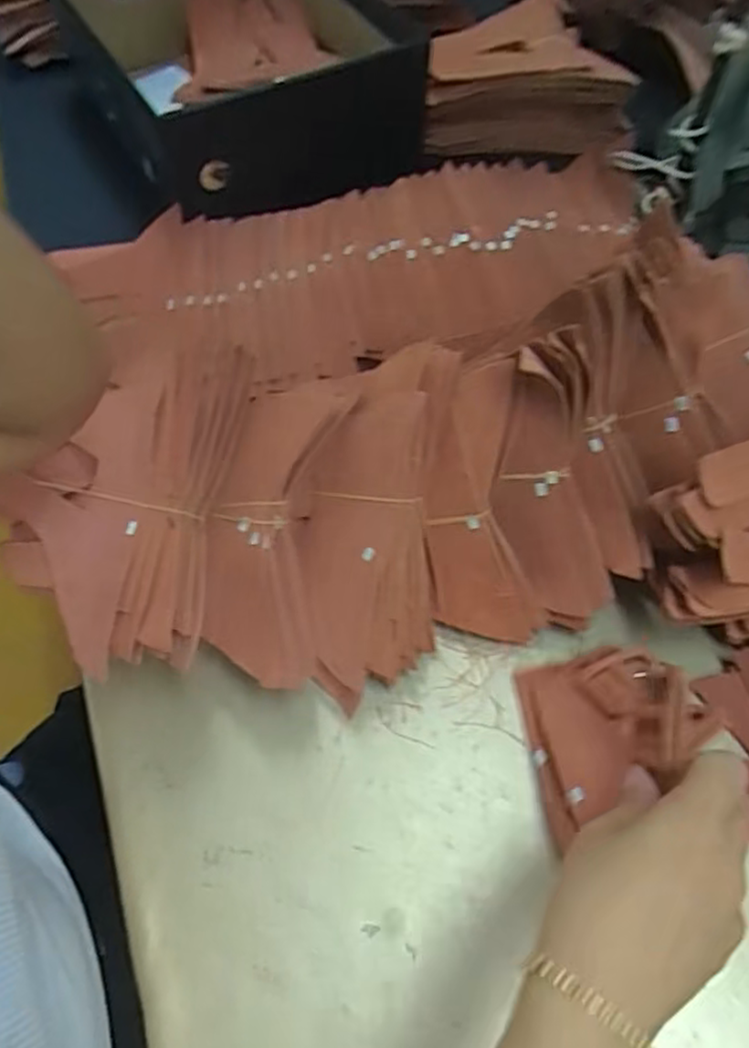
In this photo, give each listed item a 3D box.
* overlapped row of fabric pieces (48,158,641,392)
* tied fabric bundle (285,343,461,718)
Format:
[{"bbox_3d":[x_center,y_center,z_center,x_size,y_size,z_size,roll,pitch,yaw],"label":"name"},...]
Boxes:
[{"bbox_3d":[-0.001,-0.248,0.645,0.534,0.098,0.117,-16,60,-8],"label":"overlapped row of fabric pieces"},{"bbox_3d":[-0.005,-0.002,0.432,0.089,0.039,0.214,9,95,9],"label":"tied fabric bundle"}]

